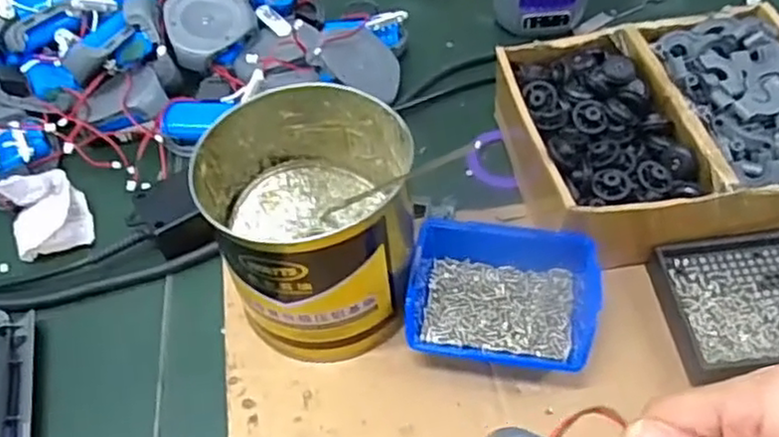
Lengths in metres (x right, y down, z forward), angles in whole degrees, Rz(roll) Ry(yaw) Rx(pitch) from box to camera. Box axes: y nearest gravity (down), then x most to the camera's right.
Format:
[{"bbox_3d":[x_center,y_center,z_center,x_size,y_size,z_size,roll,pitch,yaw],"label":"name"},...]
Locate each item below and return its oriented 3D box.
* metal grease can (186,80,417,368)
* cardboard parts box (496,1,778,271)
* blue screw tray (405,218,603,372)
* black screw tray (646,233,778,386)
[{"bbox_3d":[-0.045,0.003,0.428,0.118,0.112,0.125,-8,52,-1],"label":"metal grease can"},{"bbox_3d":[0.192,-0.061,0.488,0.211,0.071,0.181,-11,52,-5],"label":"cardboard parts box"},{"bbox_3d":[0.071,0.048,0.432,0.112,0.041,0.087,6,53,10],"label":"blue screw tray"},{"bbox_3d":[0.243,0.050,0.433,0.135,0.026,0.093,-5,51,0],"label":"black screw tray"}]

